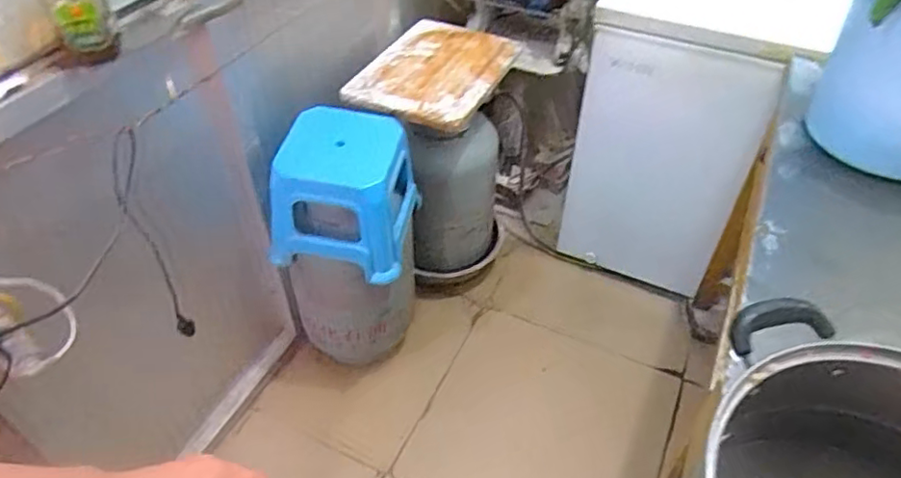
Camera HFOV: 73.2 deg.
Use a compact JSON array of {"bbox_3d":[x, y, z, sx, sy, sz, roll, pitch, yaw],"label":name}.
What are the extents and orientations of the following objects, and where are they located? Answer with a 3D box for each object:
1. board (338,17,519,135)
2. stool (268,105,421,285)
[{"bbox_3d":[-0.037,-0.441,1.514,0.324,0.031,0.466,17,48,16],"label":"board"},{"bbox_3d":[-0.237,-0.119,1.354,0.294,0.265,0.297,5,45,4],"label":"stool"}]

